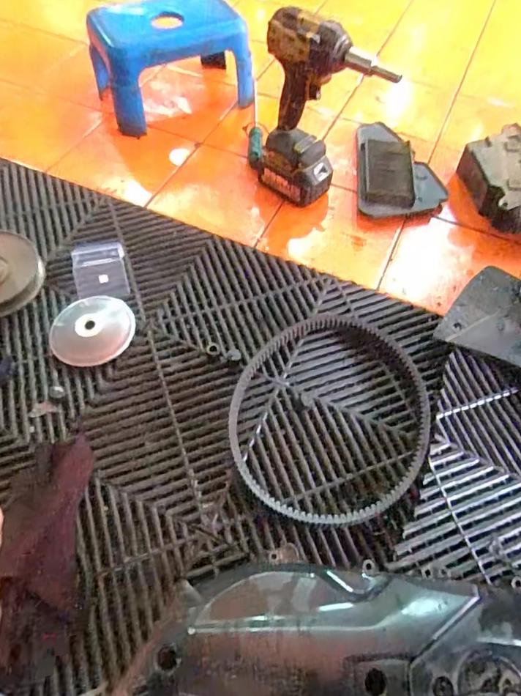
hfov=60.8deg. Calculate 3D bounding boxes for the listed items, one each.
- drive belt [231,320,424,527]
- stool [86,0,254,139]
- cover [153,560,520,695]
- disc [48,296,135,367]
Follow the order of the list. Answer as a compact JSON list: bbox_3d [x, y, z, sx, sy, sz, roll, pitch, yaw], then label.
[{"bbox_3d":[0.088,0.071,0.537,0.229,0.023,0.278,39,65,20],"label":"drive belt"},{"bbox_3d":[-0.164,-0.530,0.817,0.270,0.161,0.153,-22,62,-15],"label":"stool"},{"bbox_3d":[0.110,0.276,0.369,0.393,0.110,0.169,7,58,3],"label":"cover"},{"bbox_3d":[-0.224,-0.023,0.594,0.107,0.025,0.106,1,58,-1],"label":"disc"}]

